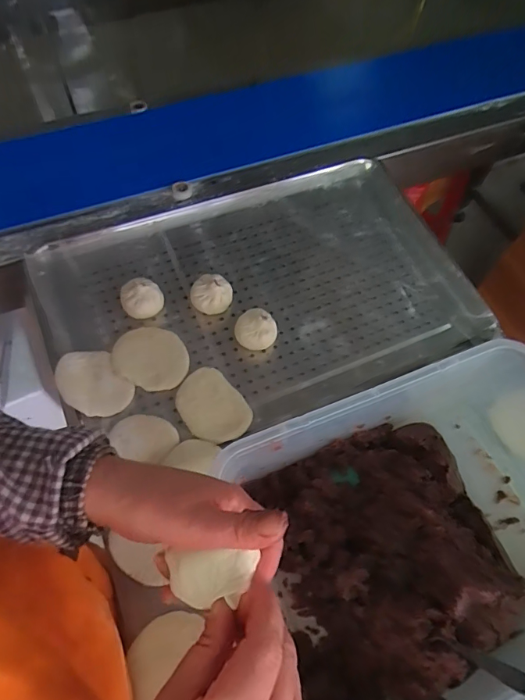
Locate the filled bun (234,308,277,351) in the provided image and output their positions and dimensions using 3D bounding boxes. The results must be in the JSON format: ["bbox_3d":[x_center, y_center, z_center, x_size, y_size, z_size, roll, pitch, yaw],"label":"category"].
[{"bbox_3d":[-0.009,-0.028,0.594,0.056,0.046,0.055,2,61,-1],"label":"filled bun"}]

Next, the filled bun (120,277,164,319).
[{"bbox_3d":[-0.164,-0.070,0.596,0.055,0.044,0.049,-19,64,-12],"label":"filled bun"}]

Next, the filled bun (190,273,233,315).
[{"bbox_3d":[-0.071,-0.077,0.610,0.056,0.044,0.051,2,61,-1],"label":"filled bun"}]

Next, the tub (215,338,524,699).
[{"bbox_3d":[0.194,0.172,0.453,0.432,0.133,0.268,-19,64,-13],"label":"tub"}]

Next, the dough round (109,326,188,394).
[{"bbox_3d":[-0.146,0.008,0.574,0.097,0.012,0.087,19,60,1],"label":"dough round"}]

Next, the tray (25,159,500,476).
[{"bbox_3d":[0.007,-0.080,0.637,0.596,0.059,0.382,-23,65,-14],"label":"tray"}]

